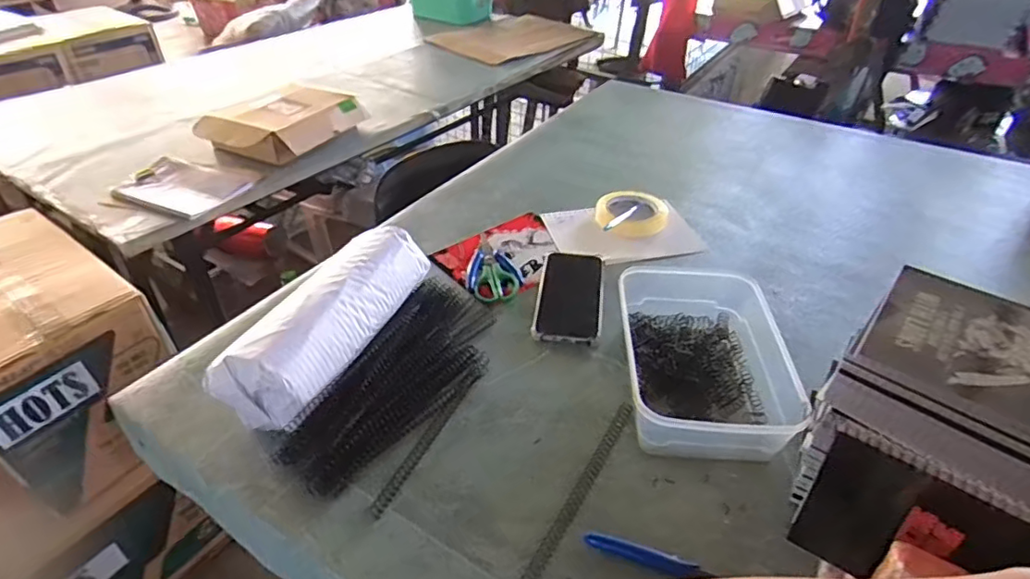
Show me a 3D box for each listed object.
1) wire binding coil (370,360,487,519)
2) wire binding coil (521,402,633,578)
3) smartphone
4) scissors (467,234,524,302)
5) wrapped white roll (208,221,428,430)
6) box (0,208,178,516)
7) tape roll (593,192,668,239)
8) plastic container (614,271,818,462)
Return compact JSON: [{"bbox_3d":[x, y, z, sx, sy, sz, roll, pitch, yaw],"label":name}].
[{"bbox_3d":[-0.080,0.136,0.563,0.015,0.008,0.191,19,42,20],"label":"wire binding coil"},{"bbox_3d":[0.059,0.176,0.518,0.015,0.008,0.204,21,43,23],"label":"wire binding coil"},{"bbox_3d":[0.071,-0.001,0.725,0.080,0.013,0.181,7,39,7],"label":"smartphone"},{"bbox_3d":[-0.034,-0.030,0.774,0.068,0.009,0.133,-8,40,-12],"label":"scissors"},{"bbox_3d":[-0.186,0.023,0.602,0.092,0.071,0.257,19,42,20],"label":"wrapped white roll"},{"bbox_3d":[-0.812,0.100,0.983,0.451,0.289,0.263,25,44,26],"label":"box"},{"bbox_3d":[0.176,-0.116,0.868,0.107,0.035,0.102,1,39,-1],"label":"tape roll"},{"bbox_3d":[0.189,0.063,0.606,0.156,0.059,0.226,4,39,1],"label":"plastic container"}]

